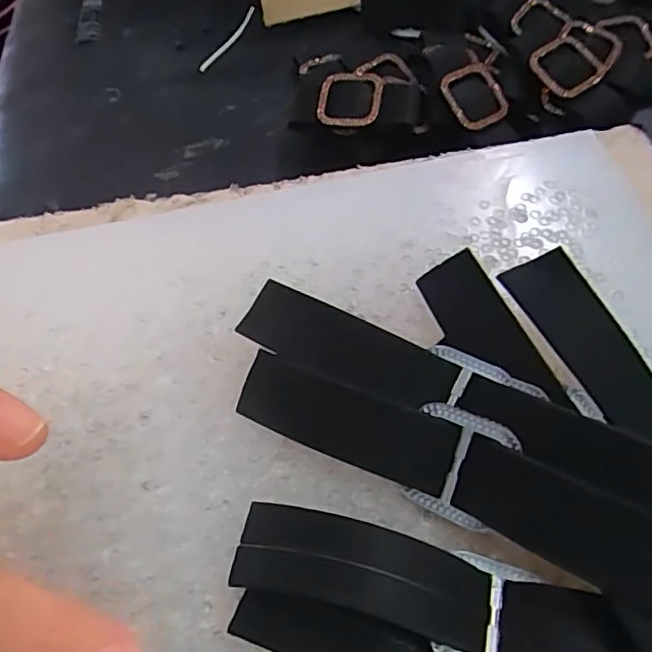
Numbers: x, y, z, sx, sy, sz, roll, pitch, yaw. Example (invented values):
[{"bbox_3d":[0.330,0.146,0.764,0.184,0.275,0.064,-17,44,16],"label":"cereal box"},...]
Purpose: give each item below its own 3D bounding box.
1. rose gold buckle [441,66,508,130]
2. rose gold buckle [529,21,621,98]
[{"bbox_3d":[0.068,-0.104,0.264,0.032,0.005,0.028,-31,90,-21],"label":"rose gold buckle"},{"bbox_3d":[0.118,-0.126,0.272,0.030,0.009,0.056,37,67,13],"label":"rose gold buckle"}]

